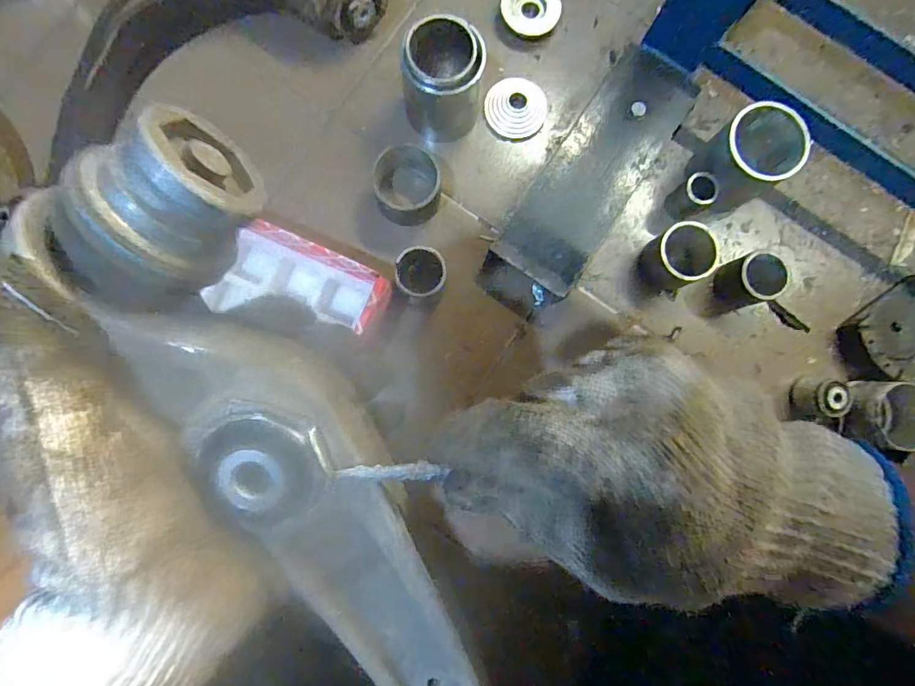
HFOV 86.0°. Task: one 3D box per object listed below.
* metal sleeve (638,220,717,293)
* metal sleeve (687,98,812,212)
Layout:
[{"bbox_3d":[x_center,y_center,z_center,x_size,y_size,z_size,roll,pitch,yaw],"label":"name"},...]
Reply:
[{"bbox_3d":[0.260,-0.101,0.583,0.072,0.057,0.067,-35,87,-5],"label":"metal sleeve"},{"bbox_3d":[0.336,-0.216,0.584,0.082,0.106,0.089,0,85,-3],"label":"metal sleeve"}]

